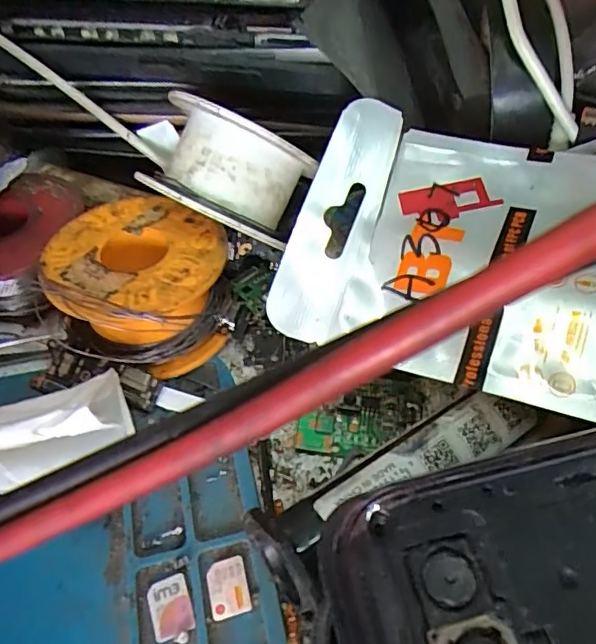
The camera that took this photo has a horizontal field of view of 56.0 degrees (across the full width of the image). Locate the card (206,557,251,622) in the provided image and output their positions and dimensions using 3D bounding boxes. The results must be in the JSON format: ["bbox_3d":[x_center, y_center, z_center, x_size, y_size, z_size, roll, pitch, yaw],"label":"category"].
[{"bbox_3d":[-0.016,0.061,0.128,0.009,0.004,0.012,-16,52,-4],"label":"card"}]

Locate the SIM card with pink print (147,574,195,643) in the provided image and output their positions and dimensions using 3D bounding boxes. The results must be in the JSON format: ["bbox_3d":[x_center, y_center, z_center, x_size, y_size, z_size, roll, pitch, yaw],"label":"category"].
[{"bbox_3d":[-0.029,0.065,0.127,0.009,0.004,0.012,-18,52,-12],"label":"SIM card with pink print"}]

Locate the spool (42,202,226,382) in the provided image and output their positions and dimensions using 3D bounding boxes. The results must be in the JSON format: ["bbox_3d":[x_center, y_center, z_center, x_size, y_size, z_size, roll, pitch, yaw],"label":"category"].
[{"bbox_3d":[-0.046,-0.011,0.172,0.049,0.029,0.050,-3,49,4],"label":"spool"}]

